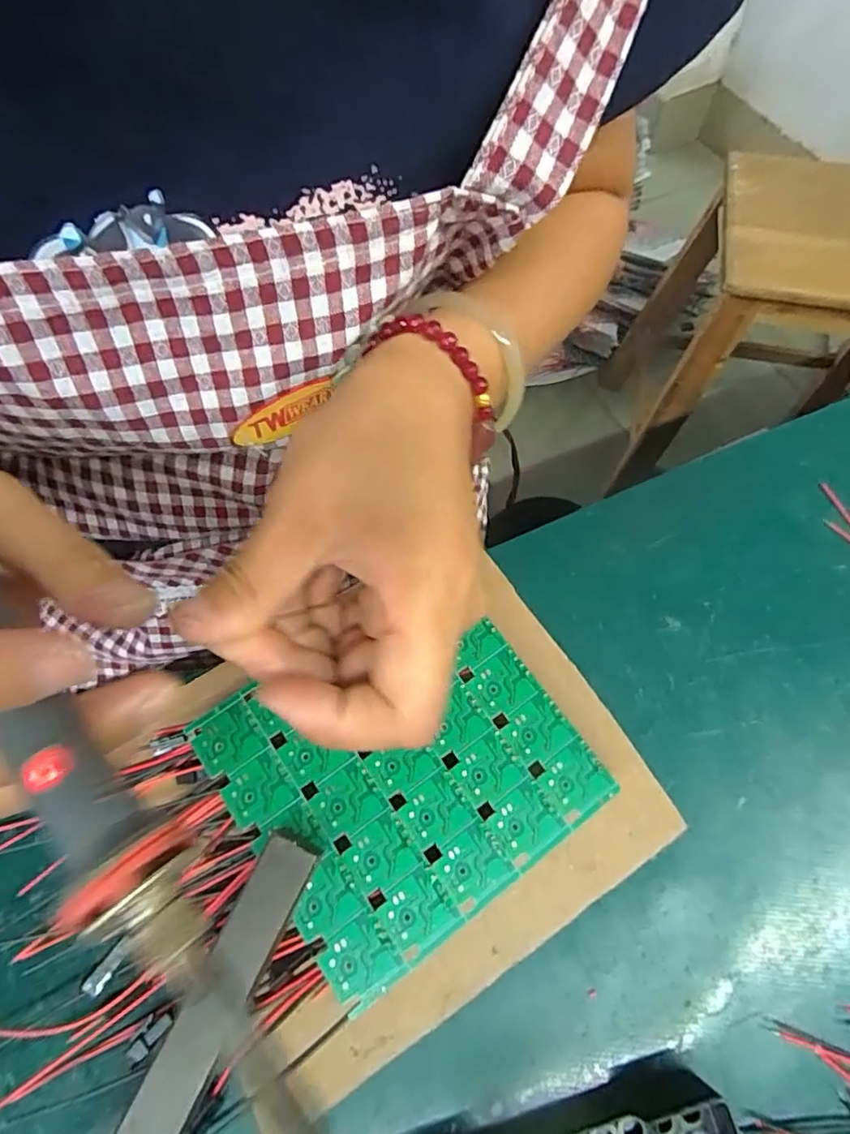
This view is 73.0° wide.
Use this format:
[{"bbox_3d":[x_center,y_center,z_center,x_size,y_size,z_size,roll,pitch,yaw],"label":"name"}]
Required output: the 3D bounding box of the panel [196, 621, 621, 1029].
[{"bbox_3d":[-0.009,0.080,0.235,0.129,0.004,0.120,-34,75,-12],"label":"panel"}]

